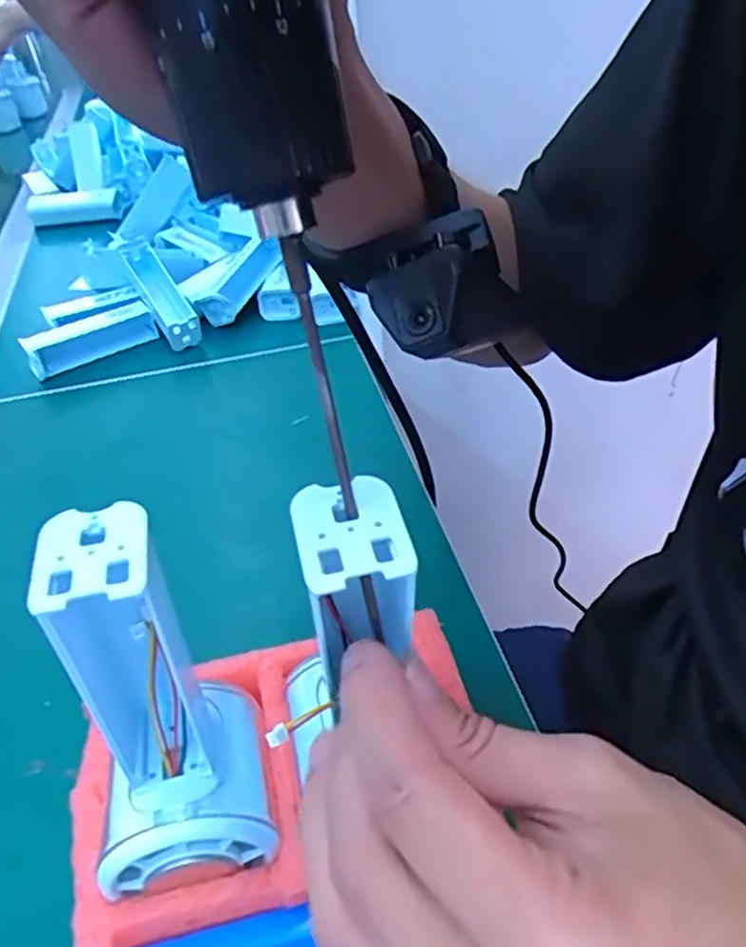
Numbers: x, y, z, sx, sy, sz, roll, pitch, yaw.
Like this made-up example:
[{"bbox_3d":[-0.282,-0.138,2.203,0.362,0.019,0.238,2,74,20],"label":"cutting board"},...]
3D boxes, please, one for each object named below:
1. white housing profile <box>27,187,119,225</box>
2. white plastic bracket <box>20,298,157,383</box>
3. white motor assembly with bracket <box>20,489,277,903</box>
[{"bbox_3d":[-0.356,-0.319,0.824,0.103,0.042,0.052,-14,42,-9],"label":"white housing profile"},{"bbox_3d":[-0.227,-0.110,0.552,0.100,0.035,0.020,-32,47,-27],"label":"white plastic bracket"},{"bbox_3d":[-0.071,0.064,0.200,0.054,0.120,0.054,-13,41,-8],"label":"white motor assembly with bracket"}]

